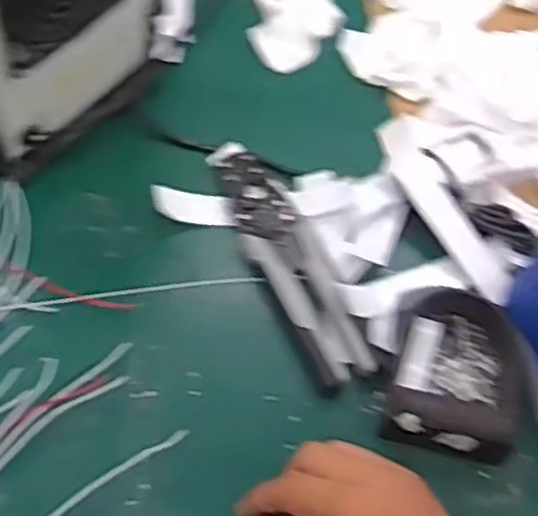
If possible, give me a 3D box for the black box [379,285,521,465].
[{"bbox_3d":[0.118,0.066,0.488,0.080,0.034,0.111,12,58,5],"label":"black box"}]

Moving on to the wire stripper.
[{"bbox_3d":[0.010,-0.003,0.537,0.045,0.015,0.202,-22,61,-15],"label":"wire stripper"}]

